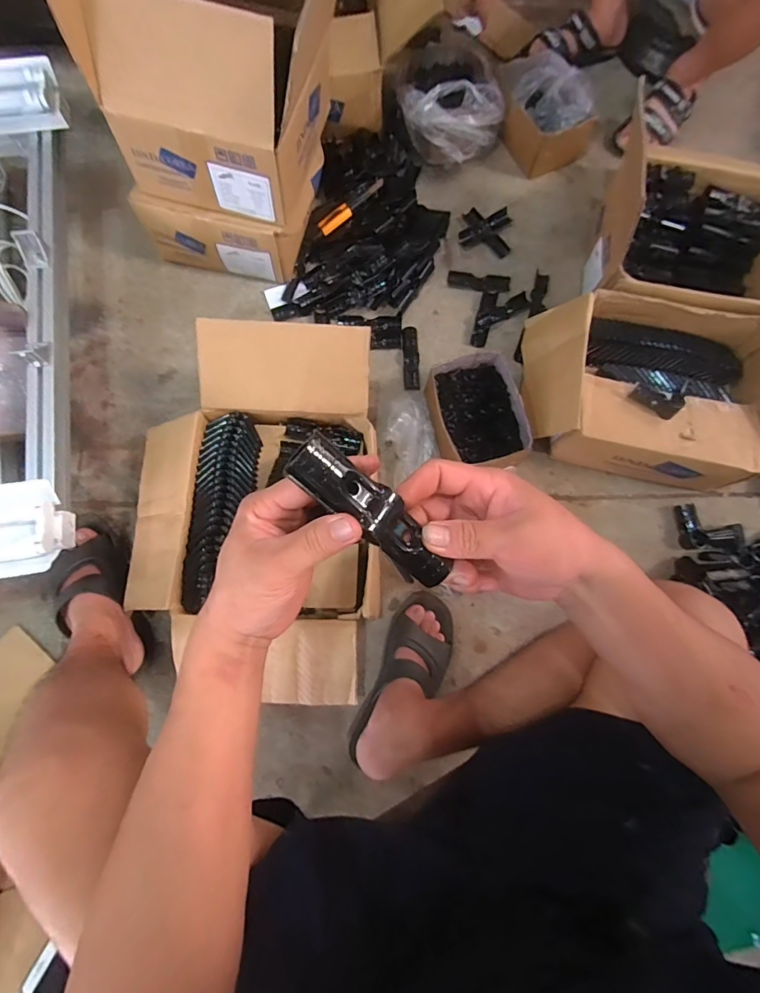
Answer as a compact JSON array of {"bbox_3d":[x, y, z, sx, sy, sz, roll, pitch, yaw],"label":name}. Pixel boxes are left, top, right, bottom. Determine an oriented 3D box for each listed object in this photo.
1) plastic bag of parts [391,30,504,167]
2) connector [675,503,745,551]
[{"bbox_3d":[0.141,-0.870,0.957,0.215,0.113,0.296,-6,76,-3],"label":"plastic bag of parts"},{"bbox_3d":[0.573,0.055,0.775,0.103,0.027,0.075,6,76,0],"label":"connector"}]

